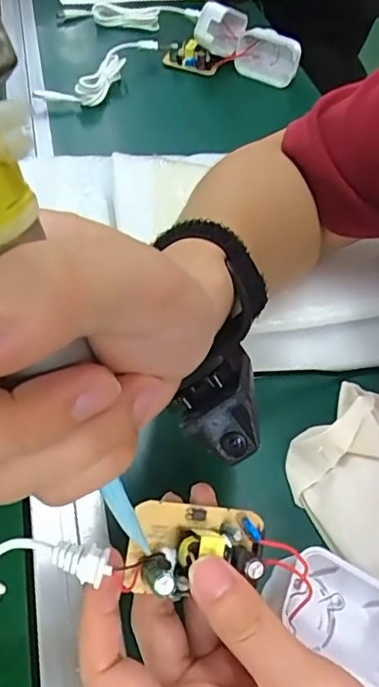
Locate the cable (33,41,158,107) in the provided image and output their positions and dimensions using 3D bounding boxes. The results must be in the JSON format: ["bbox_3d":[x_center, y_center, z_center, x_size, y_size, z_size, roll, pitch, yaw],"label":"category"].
[{"bbox_3d":[-0.088,-0.287,0.574,0.039,0.023,0.169,31,57,18],"label":"cable"}]

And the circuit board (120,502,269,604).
[{"bbox_3d":[0.004,0.085,0.227,0.057,0.022,0.035,1,53,-3],"label":"circuit board"}]

